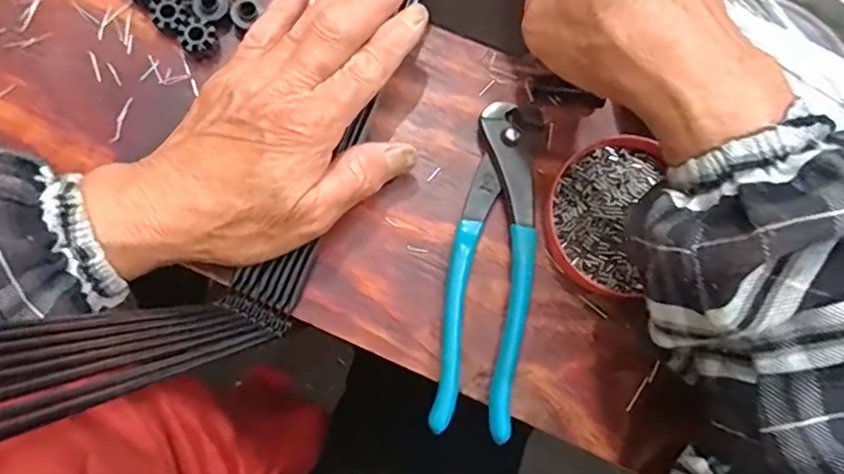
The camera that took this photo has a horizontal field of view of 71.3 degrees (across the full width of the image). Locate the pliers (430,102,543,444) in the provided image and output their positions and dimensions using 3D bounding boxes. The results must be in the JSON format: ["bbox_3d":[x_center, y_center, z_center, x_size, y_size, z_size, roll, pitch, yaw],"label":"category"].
[{"bbox_3d":[0.035,0.012,0.291,0.039,0.014,0.161,8,79,-1],"label":"pliers"}]

